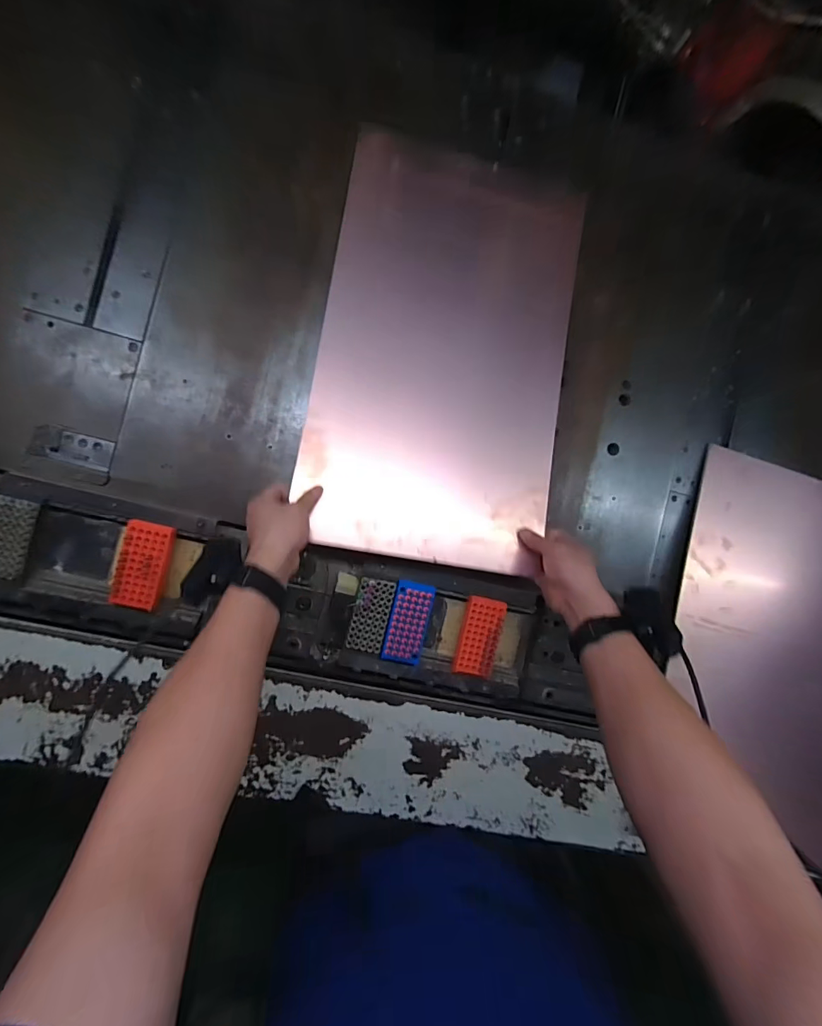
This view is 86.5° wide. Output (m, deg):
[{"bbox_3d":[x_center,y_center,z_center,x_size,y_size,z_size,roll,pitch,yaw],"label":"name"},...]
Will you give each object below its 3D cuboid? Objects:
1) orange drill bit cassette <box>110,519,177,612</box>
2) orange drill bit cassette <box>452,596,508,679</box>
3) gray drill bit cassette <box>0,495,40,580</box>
[{"bbox_3d":[-0.354,0.069,0.580,0.059,0.022,0.113,13,89,-8],"label":"orange drill bit cassette"},{"bbox_3d":[0.102,0.181,0.643,0.061,0.015,0.112,13,89,-8],"label":"orange drill bit cassette"},{"bbox_3d":[-0.519,0.029,0.553,0.062,0.027,0.102,14,89,-8],"label":"gray drill bit cassette"}]

